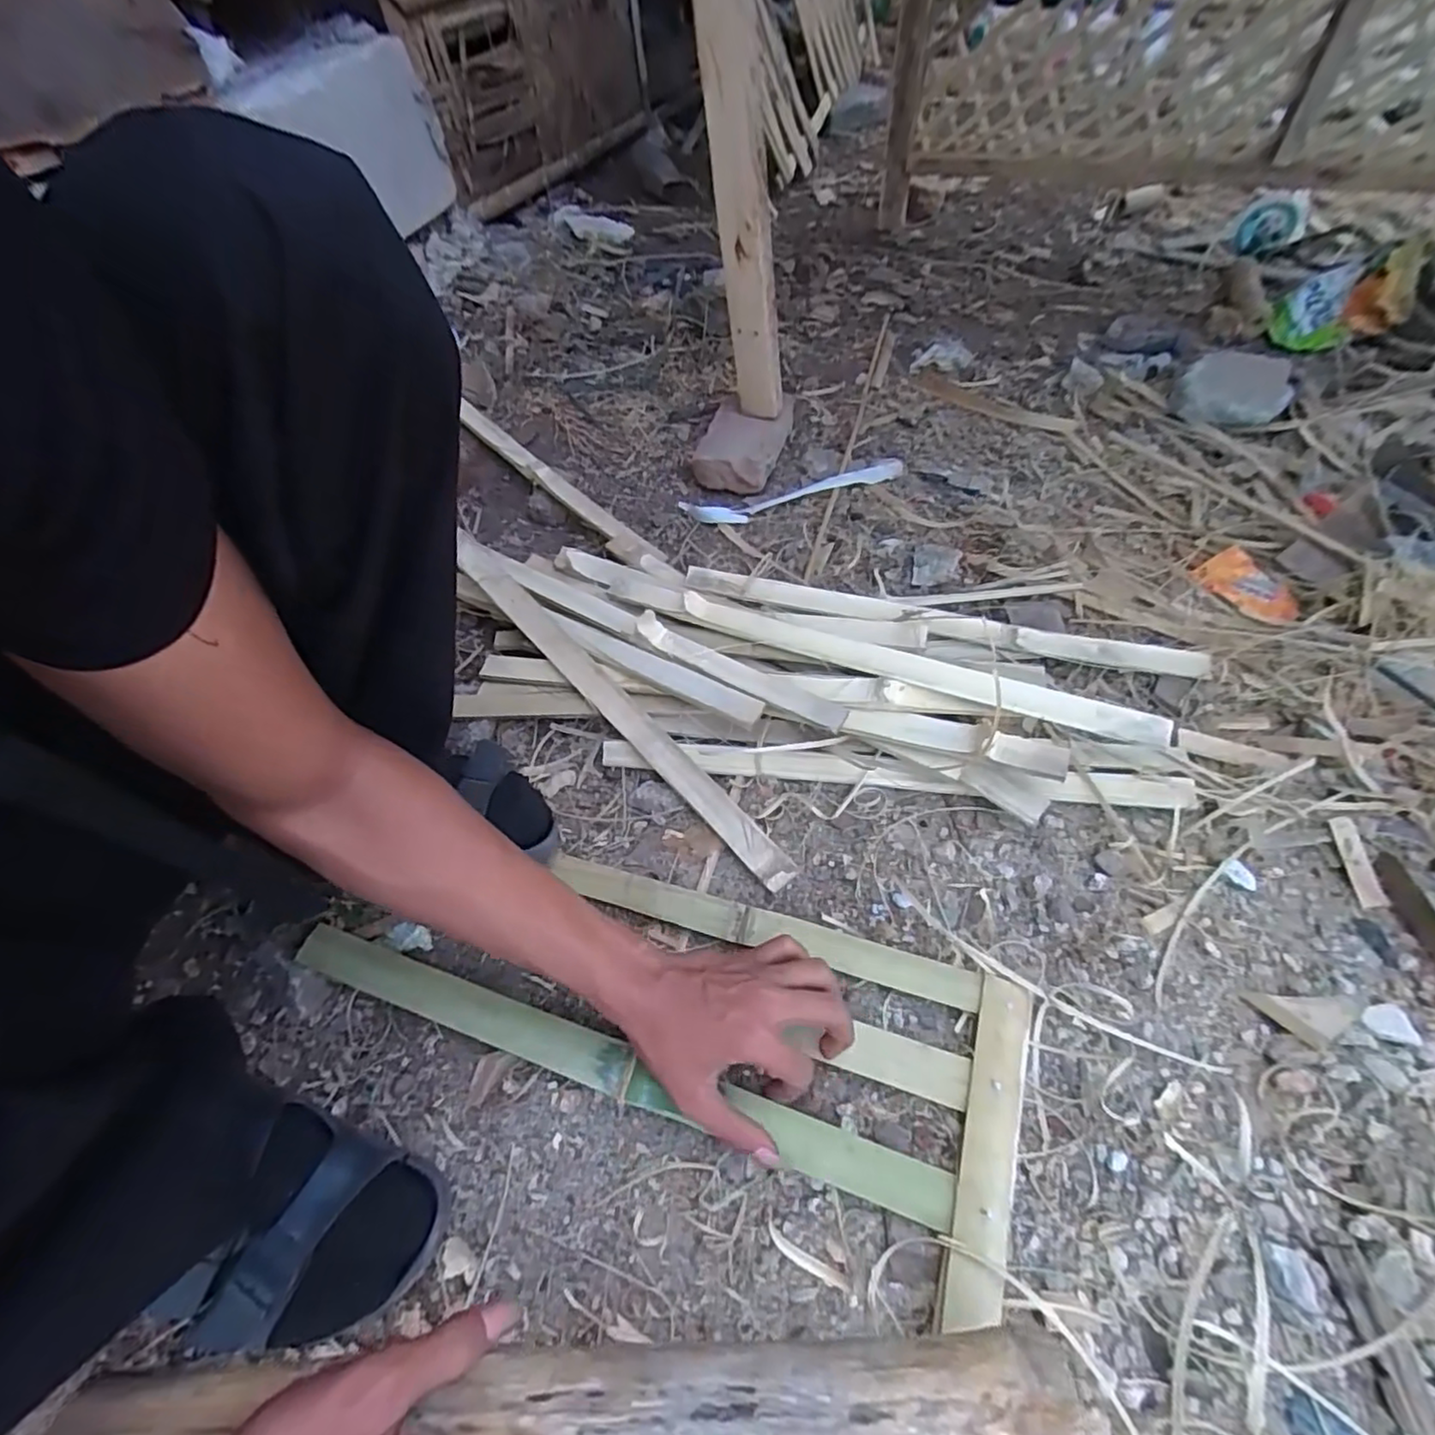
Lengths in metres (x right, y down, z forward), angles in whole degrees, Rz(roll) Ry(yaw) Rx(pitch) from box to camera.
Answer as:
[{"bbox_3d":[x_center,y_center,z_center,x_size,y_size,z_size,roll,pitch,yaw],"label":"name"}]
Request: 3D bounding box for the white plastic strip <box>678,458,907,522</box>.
[{"bbox_3d":[0.097,-0.277,0.784,0.280,0.018,0.054,-12,54,-4],"label":"white plastic strip"}]

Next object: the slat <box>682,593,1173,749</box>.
[{"bbox_3d":[0.154,-0.045,0.545,0.406,0.012,0.030,19,72,20],"label":"slat"}]

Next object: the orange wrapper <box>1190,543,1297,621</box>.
[{"bbox_3d":[0.552,-0.137,0.656,0.076,0.008,0.098,-25,56,-14],"label":"orange wrapper"}]

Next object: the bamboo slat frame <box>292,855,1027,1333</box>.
[{"bbox_3d":[-0.094,0.308,0.361,0.478,0.031,0.475,15,56,15],"label":"bamboo slat frame"}]

